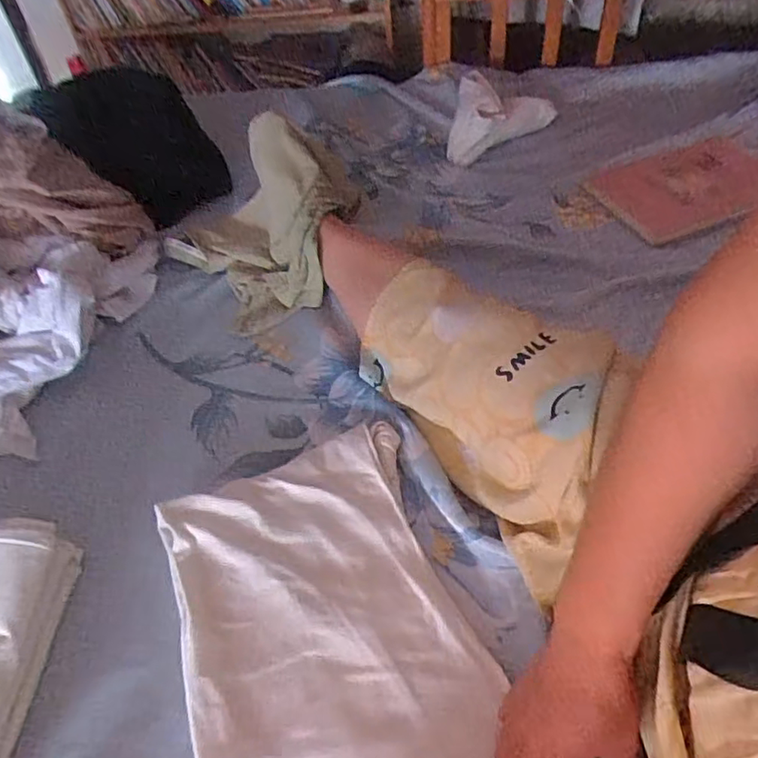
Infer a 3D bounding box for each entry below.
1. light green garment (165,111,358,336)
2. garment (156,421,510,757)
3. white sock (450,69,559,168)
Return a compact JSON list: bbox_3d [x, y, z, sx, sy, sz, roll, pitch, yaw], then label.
[{"bbox_3d":[-0.155,-0.224,0.796,0.264,0.158,0.258,-21,50,-11],"label":"light green garment"},{"bbox_3d":[-0.031,0.219,0.475,0.230,0.023,0.377,-21,50,-12],"label":"garment"},{"bbox_3d":[0.212,-0.448,1.016,0.170,0.083,0.216,5,50,11],"label":"white sock"}]

